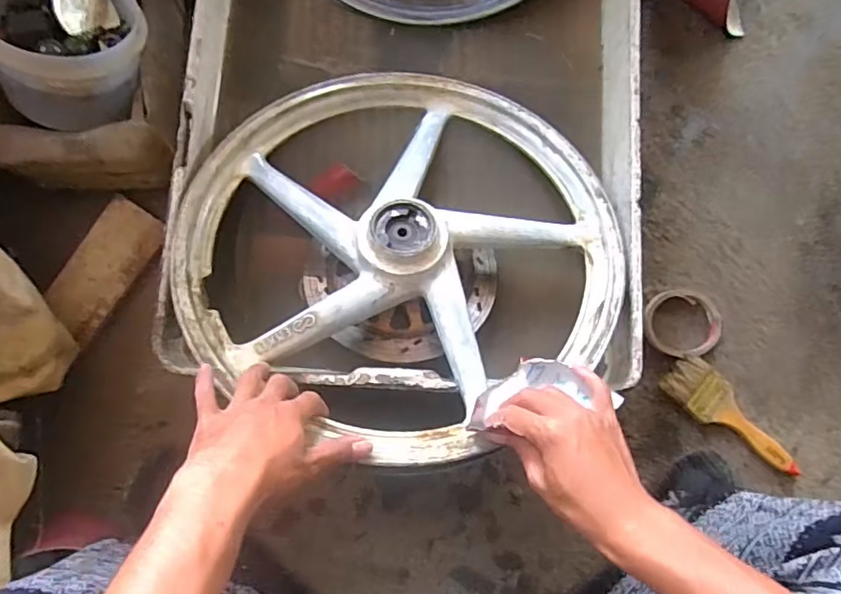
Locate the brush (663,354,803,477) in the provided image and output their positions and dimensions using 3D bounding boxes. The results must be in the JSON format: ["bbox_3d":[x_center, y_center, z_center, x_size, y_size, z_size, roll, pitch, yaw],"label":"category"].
[{"bbox_3d":[0.370,0.141,0.660,0.177,0.021,0.057,36,82,4],"label":"brush"}]

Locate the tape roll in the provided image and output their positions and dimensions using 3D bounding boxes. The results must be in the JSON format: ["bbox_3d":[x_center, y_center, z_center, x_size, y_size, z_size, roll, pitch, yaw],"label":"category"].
[{"bbox_3d":[0.318,0.032,0.677,0.093,0.013,0.082,-4,81,-3],"label":"tape roll"}]

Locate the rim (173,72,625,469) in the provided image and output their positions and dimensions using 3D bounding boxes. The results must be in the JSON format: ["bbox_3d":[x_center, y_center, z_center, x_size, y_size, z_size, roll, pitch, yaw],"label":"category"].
[{"bbox_3d":[-0.020,-0.044,0.594,0.441,0.100,0.441,1,64,-2],"label":"rim"}]

